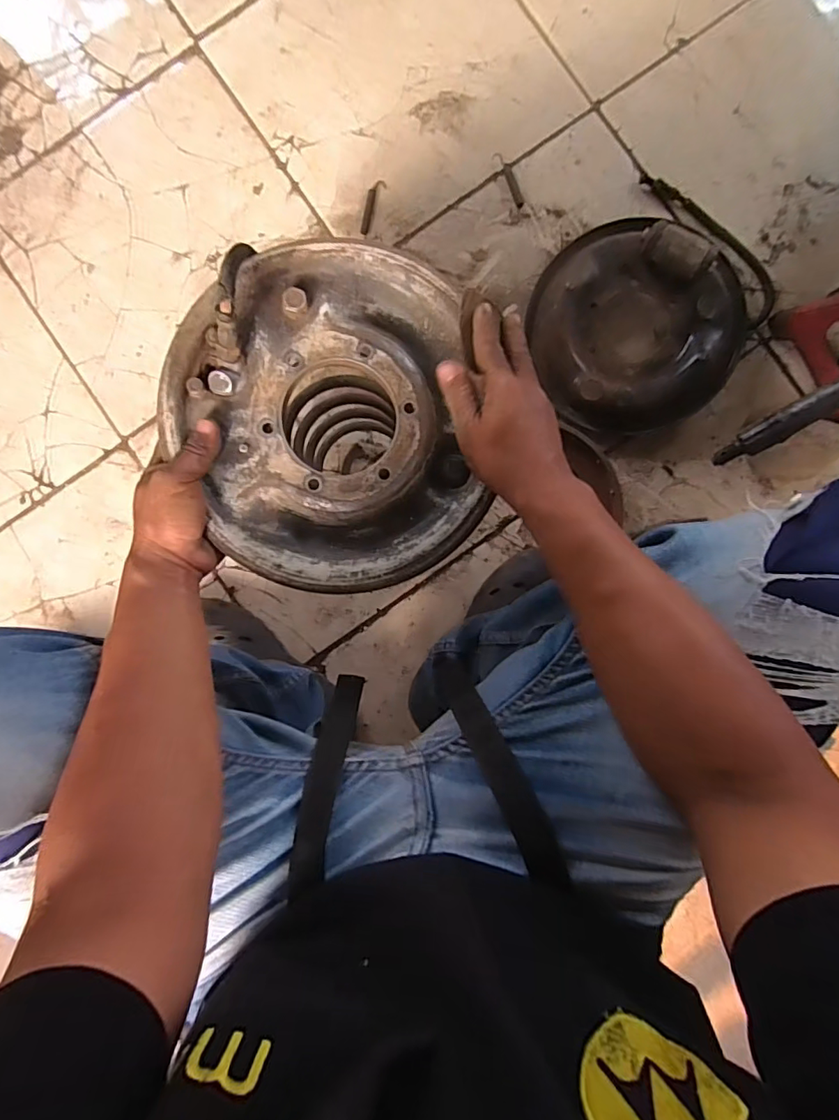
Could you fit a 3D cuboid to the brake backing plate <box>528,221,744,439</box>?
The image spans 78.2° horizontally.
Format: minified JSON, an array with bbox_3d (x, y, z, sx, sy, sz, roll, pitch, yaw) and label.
[{"bbox_3d":[0.287,-0.302,0.669,0.260,0.086,0.245,24,89,1],"label":"brake backing plate"}]

